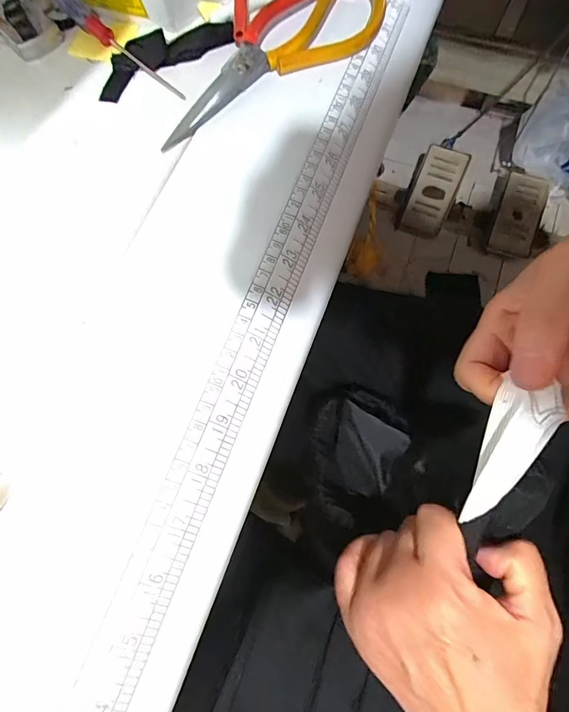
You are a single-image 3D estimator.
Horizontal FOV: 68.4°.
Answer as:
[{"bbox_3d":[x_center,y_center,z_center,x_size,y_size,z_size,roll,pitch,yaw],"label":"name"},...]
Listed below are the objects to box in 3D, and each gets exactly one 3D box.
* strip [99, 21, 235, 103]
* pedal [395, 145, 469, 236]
[{"bbox_3d":[-0.085,-0.208,0.286,0.097,0.012,0.034,-29,71,-9],"label":"strip"},{"bbox_3d":[0.389,-0.433,1.106,0.121,0.047,0.224,20,106,2],"label":"pedal"}]

